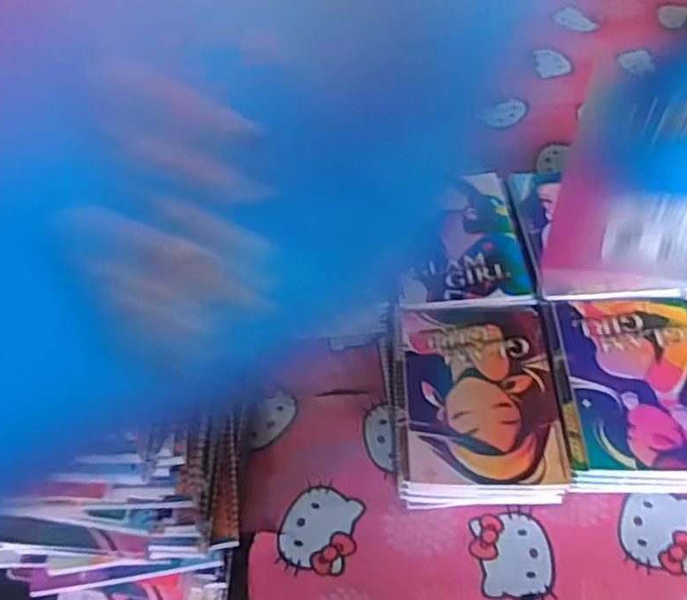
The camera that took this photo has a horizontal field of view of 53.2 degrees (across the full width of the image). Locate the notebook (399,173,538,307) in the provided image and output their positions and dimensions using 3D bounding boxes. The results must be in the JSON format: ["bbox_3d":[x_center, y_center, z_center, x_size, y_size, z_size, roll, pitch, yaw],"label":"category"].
[{"bbox_3d":[0.131,-0.074,0.796,0.145,0.018,0.190,-4,53,-2],"label":"notebook"}]

